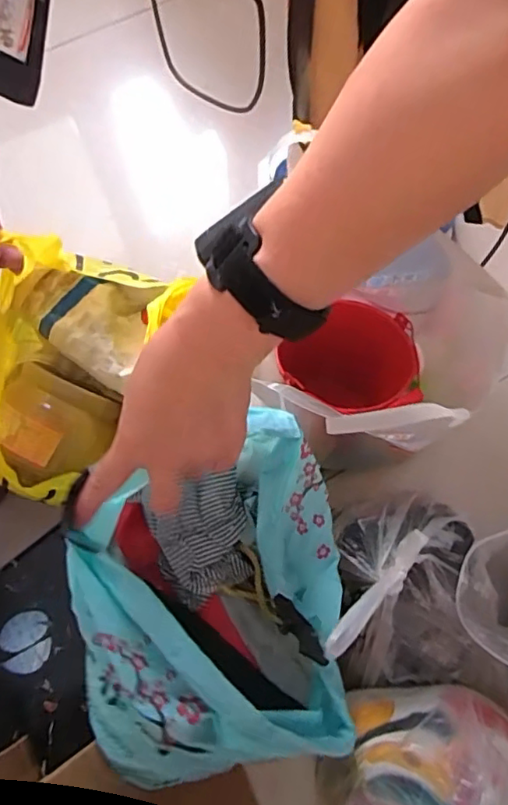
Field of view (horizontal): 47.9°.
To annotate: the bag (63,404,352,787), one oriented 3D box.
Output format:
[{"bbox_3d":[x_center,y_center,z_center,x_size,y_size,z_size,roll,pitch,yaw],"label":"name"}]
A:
[{"bbox_3d":[-0.028,0.151,0.438,0.198,0.131,0.229,-6,72,-2],"label":"bag"}]

